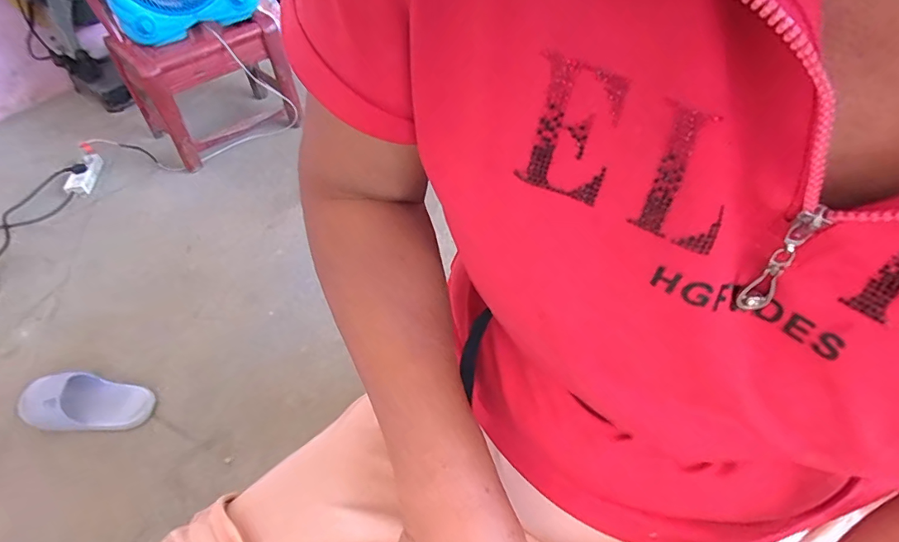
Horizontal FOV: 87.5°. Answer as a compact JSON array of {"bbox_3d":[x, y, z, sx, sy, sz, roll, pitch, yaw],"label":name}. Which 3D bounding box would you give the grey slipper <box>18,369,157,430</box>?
[{"bbox_3d":[-0.650,0.227,0.843,0.210,0.060,0.107,10,51,-8],"label":"grey slipper"}]

